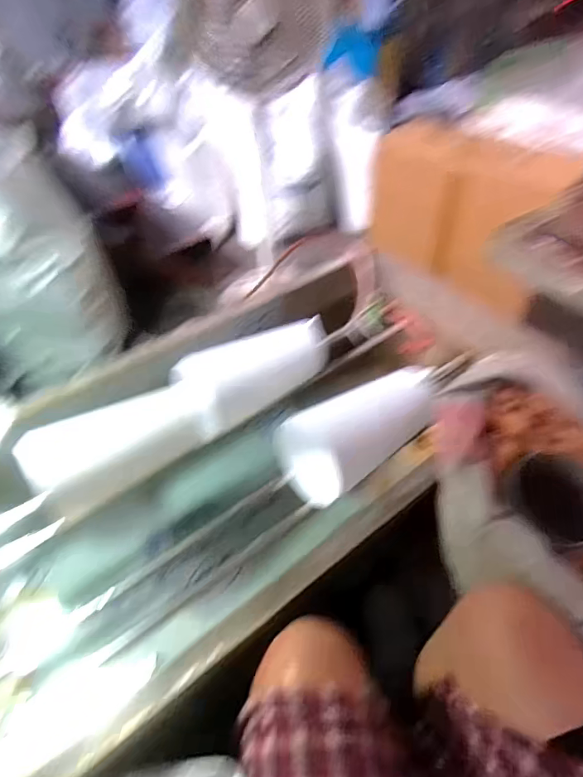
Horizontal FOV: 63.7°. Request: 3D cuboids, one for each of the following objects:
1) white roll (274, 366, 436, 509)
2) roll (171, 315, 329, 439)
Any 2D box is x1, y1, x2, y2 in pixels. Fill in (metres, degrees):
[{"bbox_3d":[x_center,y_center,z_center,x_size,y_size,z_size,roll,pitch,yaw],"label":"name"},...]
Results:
[{"bbox_3d":[0.113,0.070,0.771,0.272,0.123,0.104,-28,53,-25],"label":"white roll"},{"bbox_3d":[-0.057,-0.043,0.809,0.259,0.091,0.111,-30,54,-26],"label":"roll"}]

